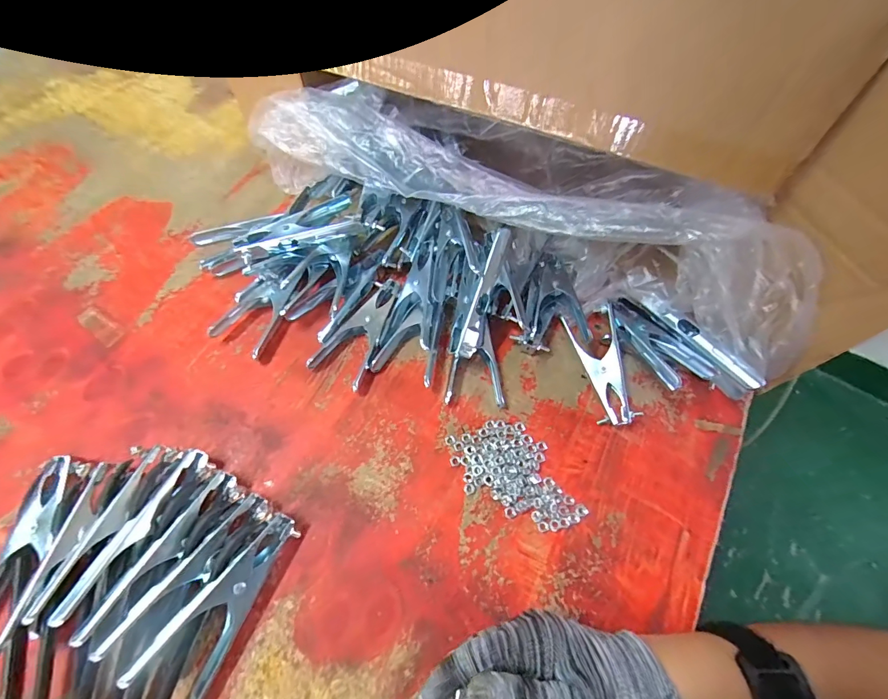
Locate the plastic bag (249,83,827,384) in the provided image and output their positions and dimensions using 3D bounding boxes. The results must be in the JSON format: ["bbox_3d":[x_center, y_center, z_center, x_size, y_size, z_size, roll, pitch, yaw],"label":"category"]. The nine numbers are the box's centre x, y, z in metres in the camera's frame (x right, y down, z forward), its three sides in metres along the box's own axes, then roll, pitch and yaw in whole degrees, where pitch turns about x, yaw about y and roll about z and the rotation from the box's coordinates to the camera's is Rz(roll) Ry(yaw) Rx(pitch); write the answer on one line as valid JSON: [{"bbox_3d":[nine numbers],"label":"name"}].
[{"bbox_3d":[0.085,-0.164,0.425,0.584,0.135,0.141,25,64,10],"label":"plastic bag"}]

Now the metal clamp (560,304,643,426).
[{"bbox_3d":[0.174,0.016,0.431,0.053,0.032,0.129,-10,64,-8],"label":"metal clamp"}]

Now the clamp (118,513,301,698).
[{"bbox_3d":[-0.172,0.196,0.320,0.058,0.025,0.133,44,62,-19],"label":"clamp"}]

